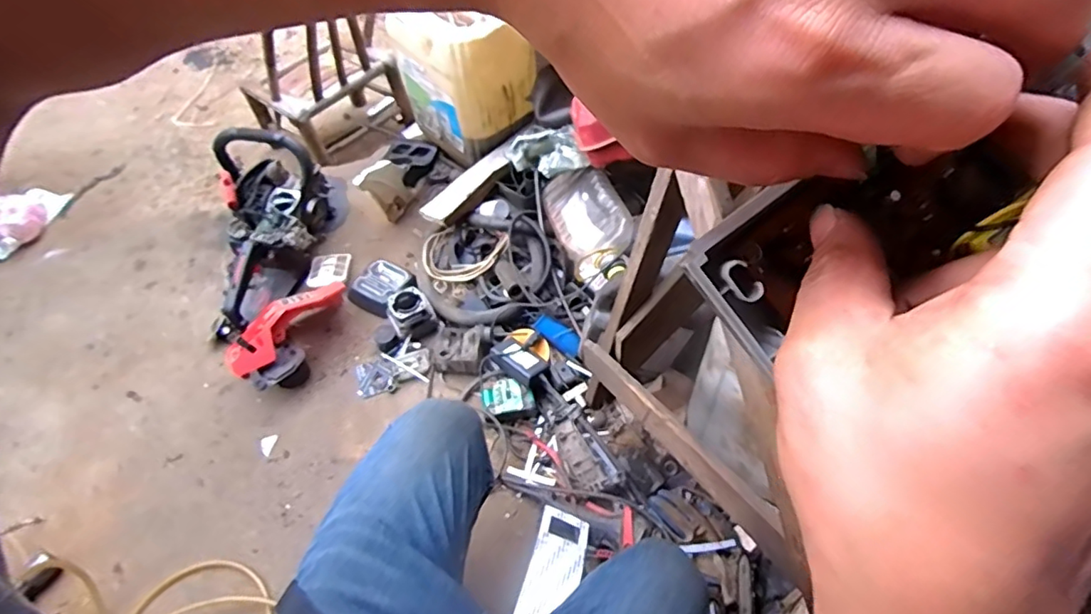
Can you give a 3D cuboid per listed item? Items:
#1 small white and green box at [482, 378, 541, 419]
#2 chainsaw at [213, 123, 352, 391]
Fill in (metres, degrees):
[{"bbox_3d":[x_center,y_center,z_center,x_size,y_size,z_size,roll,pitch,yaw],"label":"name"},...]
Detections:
[{"bbox_3d":[-0.066,0.175,1.067,0.098,0.041,0.069,-11,58,-9],"label":"small white and green box"},{"bbox_3d":[-0.545,-0.131,1.146,0.242,0.223,0.555,0,57,-2],"label":"chainsaw"}]

